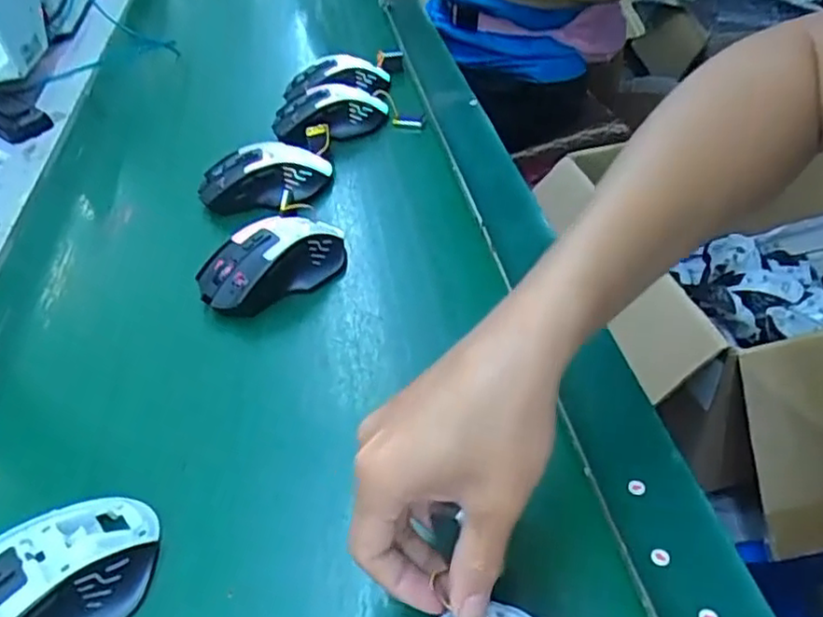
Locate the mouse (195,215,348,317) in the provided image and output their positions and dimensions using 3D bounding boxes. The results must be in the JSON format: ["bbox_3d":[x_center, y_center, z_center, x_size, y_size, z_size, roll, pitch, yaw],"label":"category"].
[{"bbox_3d":[-0.103,-0.037,0.500,0.114,0.039,0.062,-25,45,-19],"label":"mouse"}]

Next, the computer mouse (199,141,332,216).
[{"bbox_3d":[-0.133,-0.119,0.593,0.112,0.038,0.063,-3,42,4],"label":"computer mouse"}]

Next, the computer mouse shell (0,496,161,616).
[{"bbox_3d":[-0.181,0.136,0.319,0.114,0.035,0.064,-31,47,-24],"label":"computer mouse shell"}]

